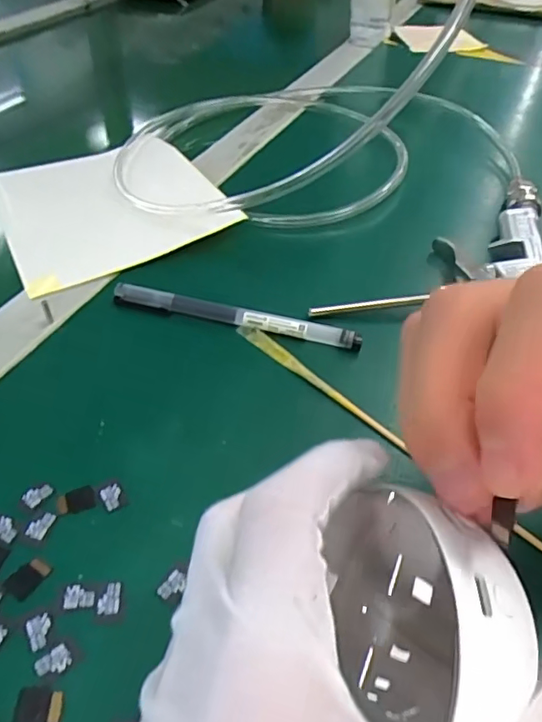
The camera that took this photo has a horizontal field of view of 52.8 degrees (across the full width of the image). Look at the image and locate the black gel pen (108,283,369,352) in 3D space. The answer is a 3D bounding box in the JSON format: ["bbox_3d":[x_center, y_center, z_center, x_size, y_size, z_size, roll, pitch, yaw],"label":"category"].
[{"bbox_3d":[-0.021,-0.027,0.312,0.144,0.012,0.010,12,46,10],"label":"black gel pen"}]

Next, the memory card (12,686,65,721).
[{"bbox_3d":[-0.076,0.113,0.178,0.015,0.004,0.011,0,47,0],"label":"memory card"}]

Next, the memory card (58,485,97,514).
[{"bbox_3d":[-0.083,0.059,0.232,0.015,0.004,0.012,-13,50,-13],"label":"memory card"}]

